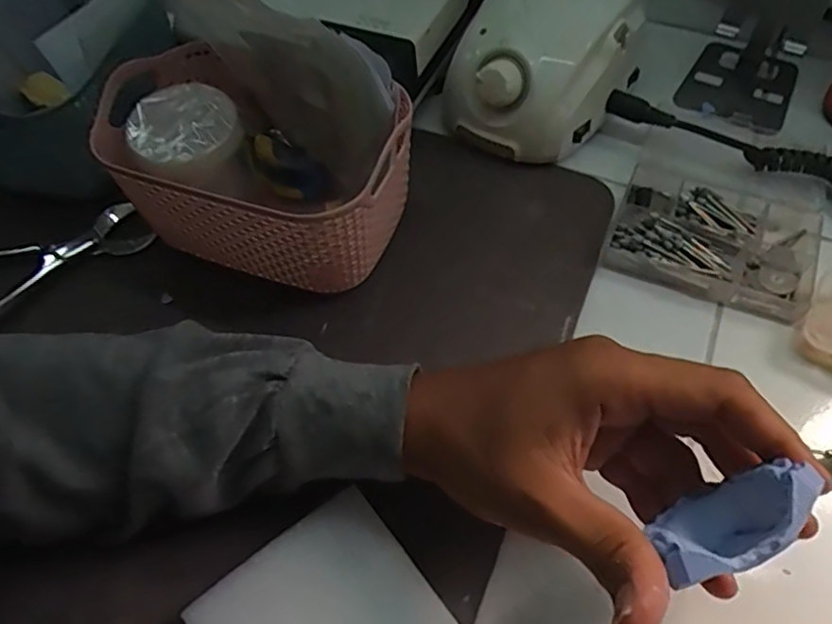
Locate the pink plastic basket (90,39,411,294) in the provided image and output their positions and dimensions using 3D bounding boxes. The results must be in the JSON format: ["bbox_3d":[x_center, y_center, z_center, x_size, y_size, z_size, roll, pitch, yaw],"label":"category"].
[{"bbox_3d":[-0.095,-0.085,0.377,0.177,0.096,0.110,20,60,15],"label":"pink plastic basket"}]

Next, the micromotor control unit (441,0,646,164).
[{"bbox_3d":[0.090,-0.176,0.440,0.103,0.082,0.138,34,64,22],"label":"micromotor control unit"}]

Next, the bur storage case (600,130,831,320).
[{"bbox_3d":[0.192,-0.059,0.397,0.118,0.016,0.114,19,59,15],"label":"bur storage case"}]

